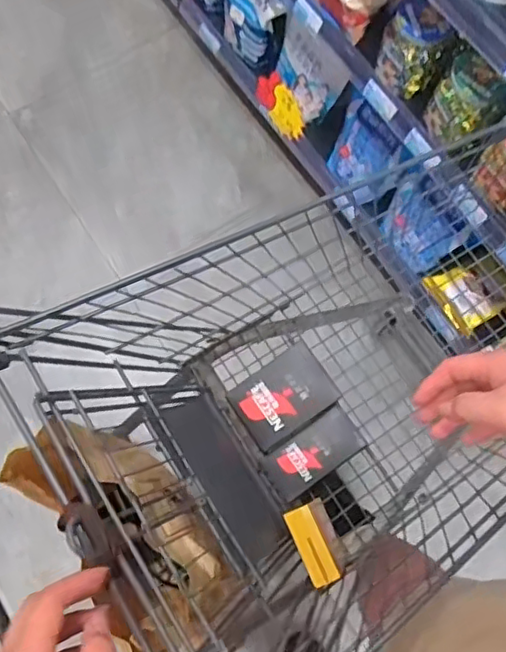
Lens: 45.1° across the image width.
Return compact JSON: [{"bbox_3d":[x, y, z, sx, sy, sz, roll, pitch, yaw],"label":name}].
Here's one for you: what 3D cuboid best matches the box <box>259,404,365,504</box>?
[{"bbox_3d":[0.097,0.200,0.966,0.156,0.043,0.080,-34,77,-10],"label":"box"}]

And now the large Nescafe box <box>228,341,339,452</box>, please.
[{"bbox_3d":[0.050,0.112,0.965,0.154,0.047,0.113,-35,77,-11],"label":"large Nescafe box"}]

